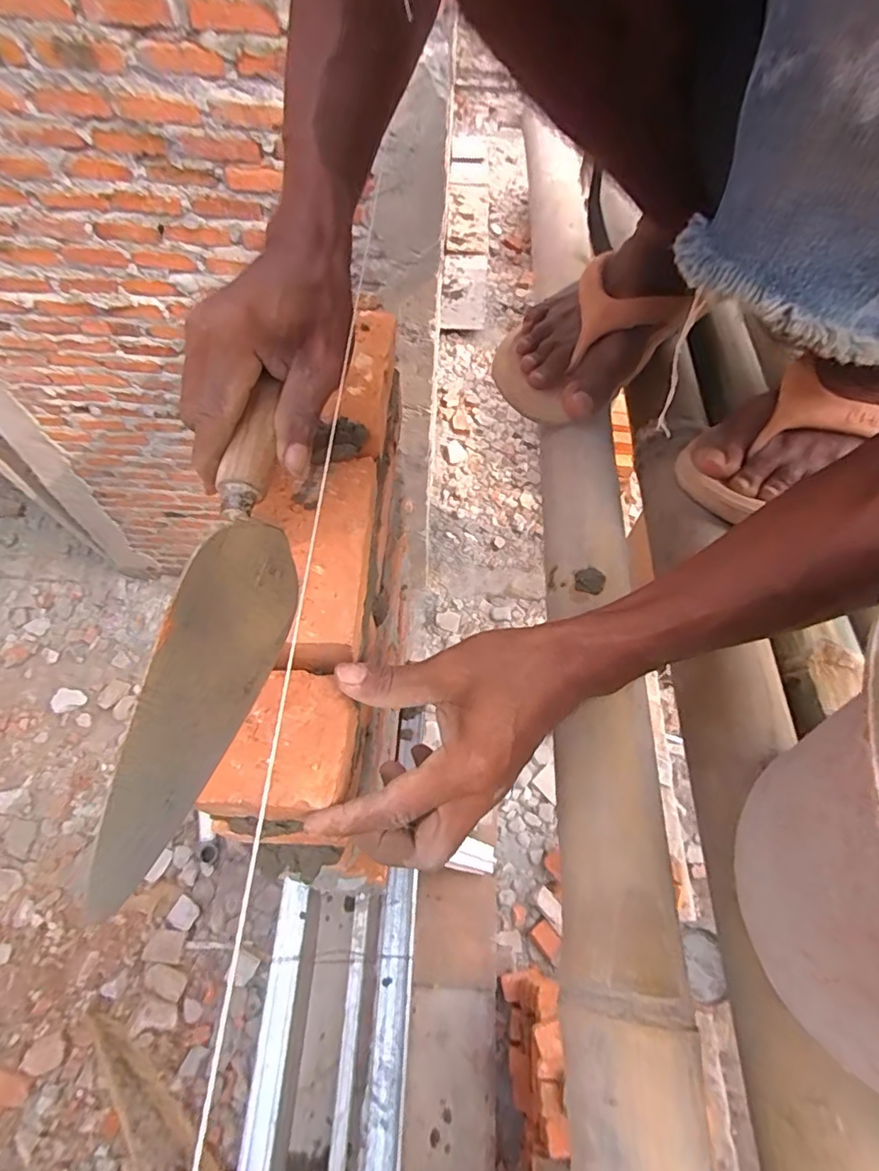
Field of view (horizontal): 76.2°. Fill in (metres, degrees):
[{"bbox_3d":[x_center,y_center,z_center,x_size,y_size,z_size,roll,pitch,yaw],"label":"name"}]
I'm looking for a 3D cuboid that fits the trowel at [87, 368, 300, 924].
[{"bbox_3d":[-0.109,0.021,0.276,0.043,0.074,0.241,10,70,3],"label":"trowel"}]

